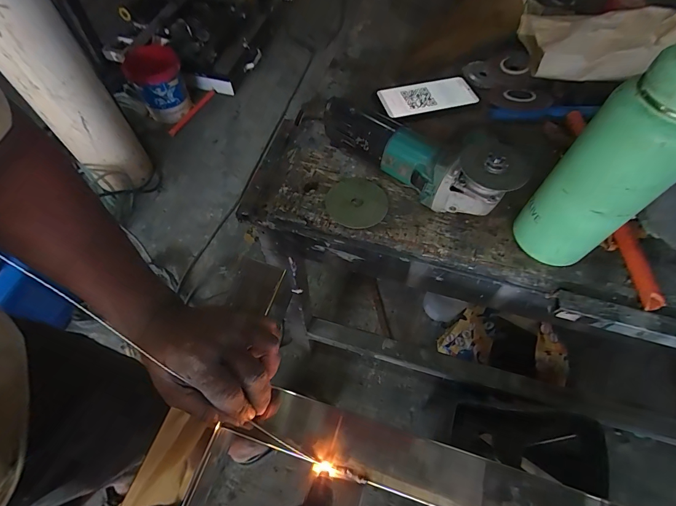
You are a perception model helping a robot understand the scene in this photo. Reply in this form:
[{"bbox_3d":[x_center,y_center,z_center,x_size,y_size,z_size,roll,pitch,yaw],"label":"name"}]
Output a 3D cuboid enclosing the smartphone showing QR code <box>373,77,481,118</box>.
[{"bbox_3d":[0.145,-0.255,0.572,0.148,0.016,0.064,-12,62,-6],"label":"smartphone showing QR code"}]

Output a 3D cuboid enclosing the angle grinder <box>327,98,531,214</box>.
[{"bbox_3d":[0.098,-0.136,0.452,0.264,0.109,0.082,39,65,19],"label":"angle grinder"}]

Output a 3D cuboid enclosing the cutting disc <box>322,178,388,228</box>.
[{"bbox_3d":[0.025,-0.068,0.480,0.083,0.006,0.083,1,56,-2],"label":"cutting disc"}]

